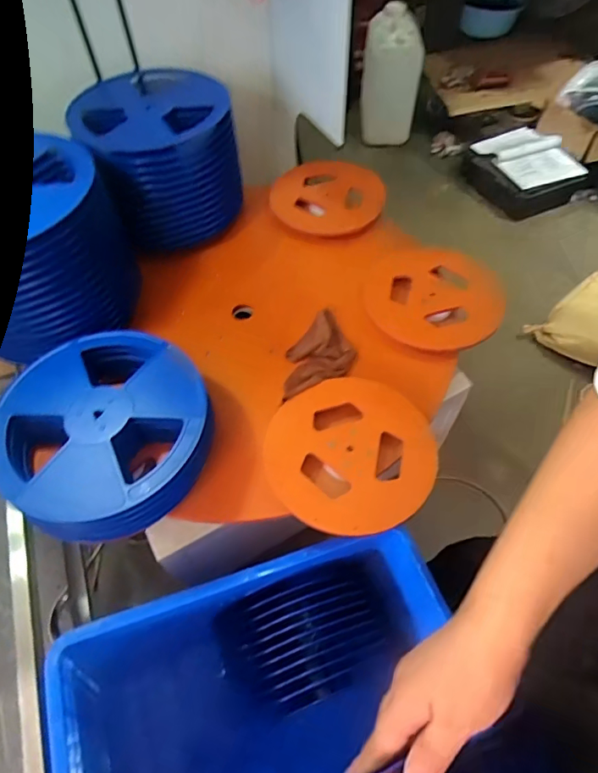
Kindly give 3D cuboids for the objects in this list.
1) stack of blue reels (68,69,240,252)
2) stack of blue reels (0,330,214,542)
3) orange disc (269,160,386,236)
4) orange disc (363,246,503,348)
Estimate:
[{"bbox_3d":[-0.321,-0.524,1.101,0.317,0.255,0.339,-29,61,-17],"label":"stack of blue reels"},{"bbox_3d":[-0.303,0.069,0.764,0.323,0.101,0.315,36,64,22],"label":"stack of blue reels"},{"bbox_3d":[0.067,-0.457,1.130,0.264,0.028,0.259,-1,56,1],"label":"orange disc"},{"bbox_3d":[0.274,-0.186,0.965,0.272,0.031,0.267,-1,56,1],"label":"orange disc"}]

